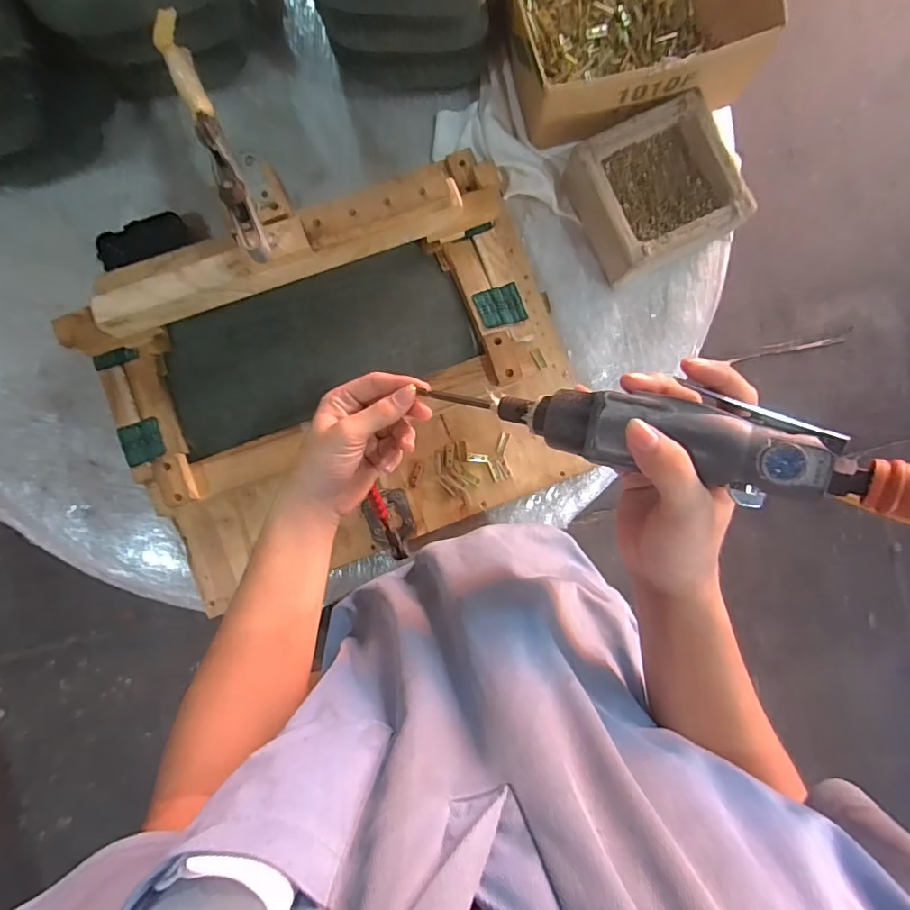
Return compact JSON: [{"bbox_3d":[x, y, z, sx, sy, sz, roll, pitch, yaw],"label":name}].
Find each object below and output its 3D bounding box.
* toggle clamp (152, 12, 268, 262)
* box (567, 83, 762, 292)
[{"bbox_3d":[-0.221,-0.286,0.465,0.026,0.033,0.247,-24,89,-2],"label":"toggle clamp"},{"bbox_3d":[0.251,-0.332,0.644,0.174,0.074,0.167,-25,89,-2],"label":"box"}]

